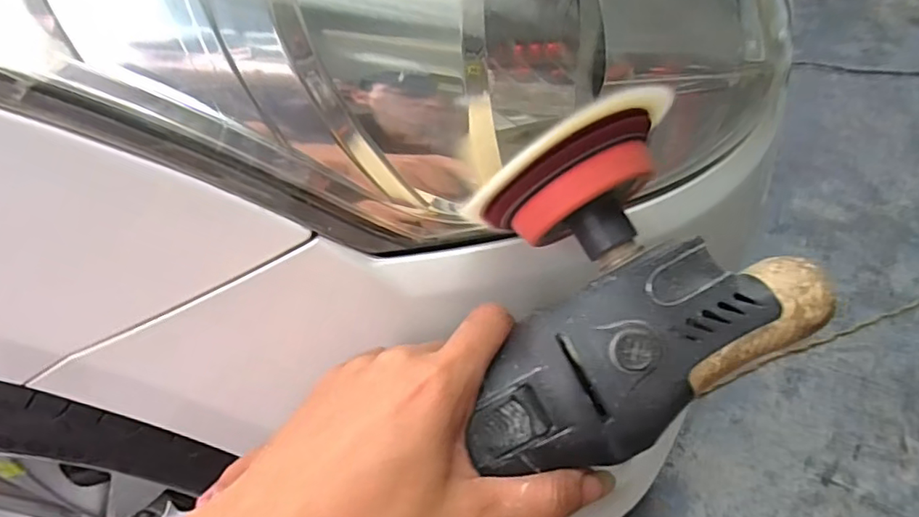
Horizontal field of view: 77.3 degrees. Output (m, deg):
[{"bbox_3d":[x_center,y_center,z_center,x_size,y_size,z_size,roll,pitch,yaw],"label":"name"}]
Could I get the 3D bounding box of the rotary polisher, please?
[{"bbox_3d":[0.060,0.013,0.280,0.153,0.098,0.133,-37,80,4],"label":"rotary polisher"}]

